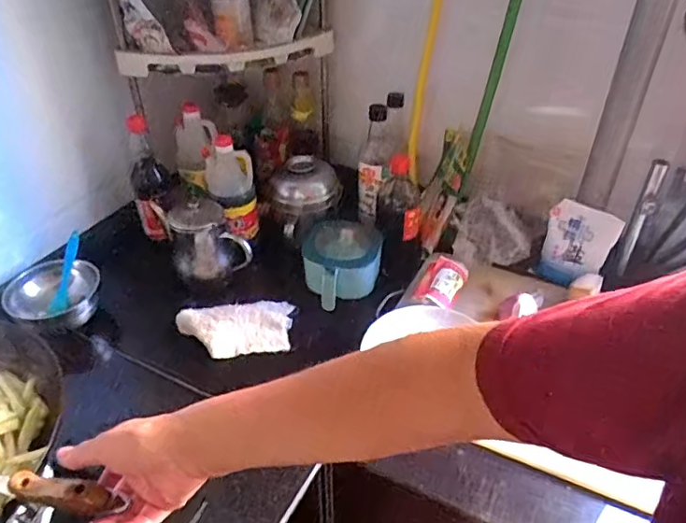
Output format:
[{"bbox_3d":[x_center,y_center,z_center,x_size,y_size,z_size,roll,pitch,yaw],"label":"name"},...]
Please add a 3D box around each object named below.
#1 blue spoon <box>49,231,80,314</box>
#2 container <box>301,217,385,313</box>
[{"bbox_3d":[-0.448,0.015,0.893,0.027,0.016,0.154,-5,53,-6],"label":"blue spoon"},{"bbox_3d":[0.000,-0.001,0.939,0.134,0.068,0.144,3,38,4],"label":"container"}]

